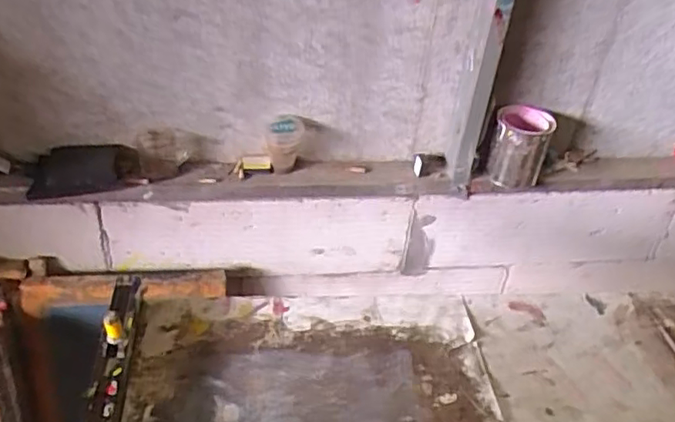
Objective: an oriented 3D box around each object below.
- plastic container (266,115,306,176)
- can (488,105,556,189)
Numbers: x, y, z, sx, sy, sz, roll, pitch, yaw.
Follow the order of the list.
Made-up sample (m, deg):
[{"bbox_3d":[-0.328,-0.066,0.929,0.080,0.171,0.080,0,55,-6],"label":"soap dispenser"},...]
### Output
[{"bbox_3d":[-0.098,-0.121,1.136,0.066,0.100,0.053,4,37,-3],"label":"plastic container"},{"bbox_3d":[0.357,-0.126,1.197,0.103,0.139,0.108,4,37,-3],"label":"can"}]

